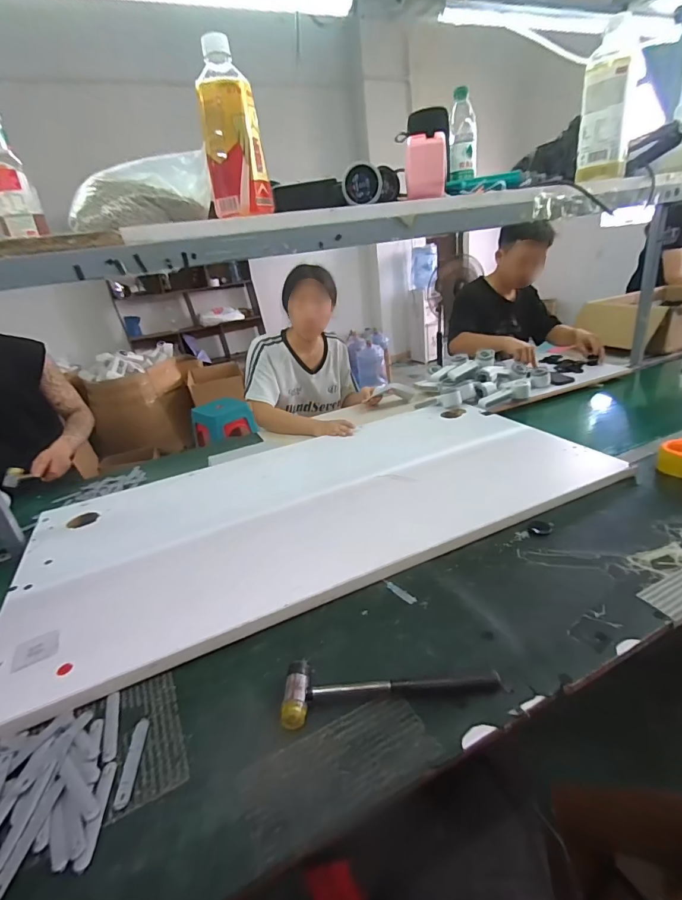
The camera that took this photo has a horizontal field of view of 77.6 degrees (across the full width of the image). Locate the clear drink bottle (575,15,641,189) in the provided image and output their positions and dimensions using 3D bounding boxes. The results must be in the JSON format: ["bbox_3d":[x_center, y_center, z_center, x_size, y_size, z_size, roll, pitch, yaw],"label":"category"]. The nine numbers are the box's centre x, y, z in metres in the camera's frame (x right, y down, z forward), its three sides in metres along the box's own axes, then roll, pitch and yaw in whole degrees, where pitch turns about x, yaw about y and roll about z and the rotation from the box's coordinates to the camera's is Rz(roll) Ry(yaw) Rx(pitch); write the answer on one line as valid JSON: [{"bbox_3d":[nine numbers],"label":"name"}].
[{"bbox_3d":[0.463,-0.598,0.736,0.078,0.216,0.063,9,30,31],"label":"clear drink bottle"}]

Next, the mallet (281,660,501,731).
[{"bbox_3d":[0.060,0.290,0.513,0.256,0.030,0.076,-6,25,5],"label":"mallet"}]

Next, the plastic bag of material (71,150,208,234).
[{"bbox_3d":[-0.252,-0.319,0.531,0.175,0.071,0.083,-23,29,-28],"label":"plastic bag of material"}]

